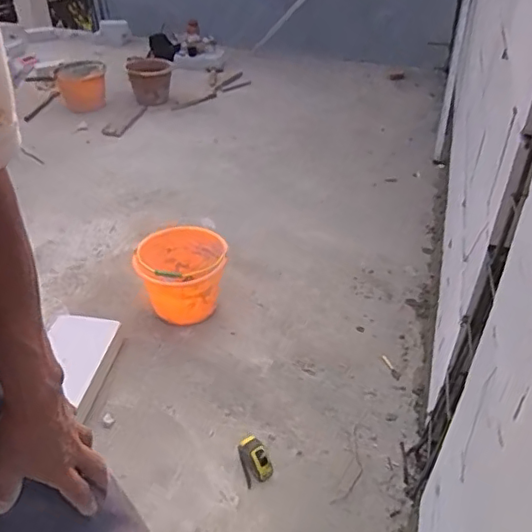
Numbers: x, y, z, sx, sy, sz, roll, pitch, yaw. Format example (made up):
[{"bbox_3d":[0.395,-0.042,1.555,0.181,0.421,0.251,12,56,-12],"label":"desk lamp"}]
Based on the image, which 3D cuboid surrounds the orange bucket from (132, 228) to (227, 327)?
[{"bbox_3d":[-0.264,0.035,1.769,0.268,0.212,0.248,0,38,0],"label":"orange bucket"}]

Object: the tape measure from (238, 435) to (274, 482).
[{"bbox_3d":[-0.023,0.456,1.352,0.061,0.052,0.114,-18,41,-22],"label":"tape measure"}]

